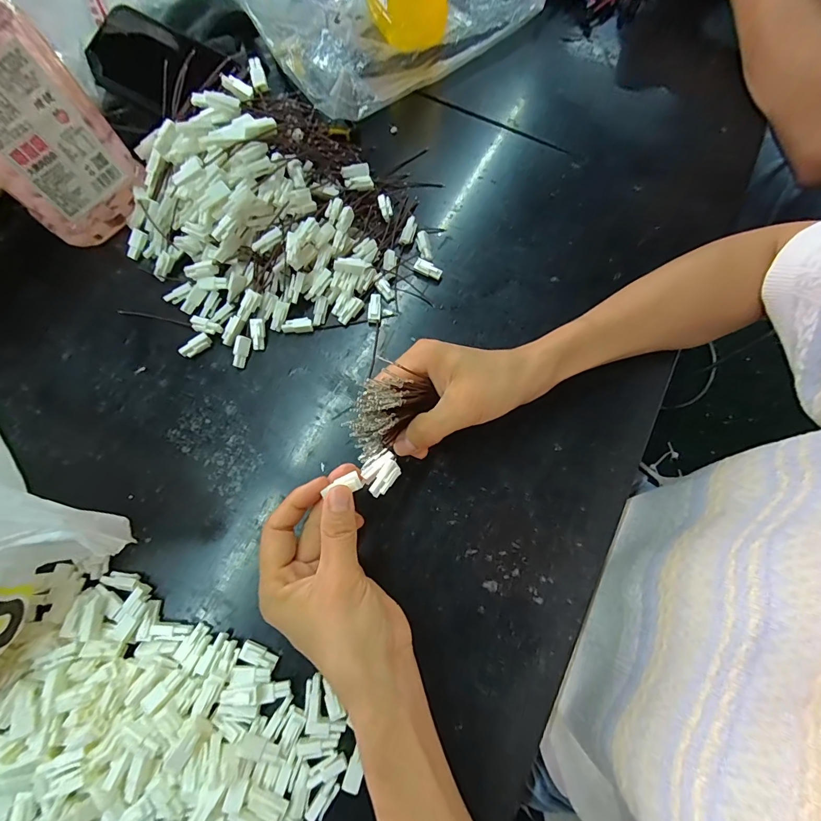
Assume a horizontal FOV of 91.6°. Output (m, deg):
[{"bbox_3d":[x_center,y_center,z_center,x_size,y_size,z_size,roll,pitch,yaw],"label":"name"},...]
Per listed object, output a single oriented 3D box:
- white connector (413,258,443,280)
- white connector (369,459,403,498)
[{"bbox_3d":[0.015,-0.124,0.351,0.025,0.012,0.008,24,76,7],"label":"white connector"},{"bbox_3d":[-0.016,0.044,0.257,0.012,0.004,0.025,33,69,9],"label":"white connector"}]

